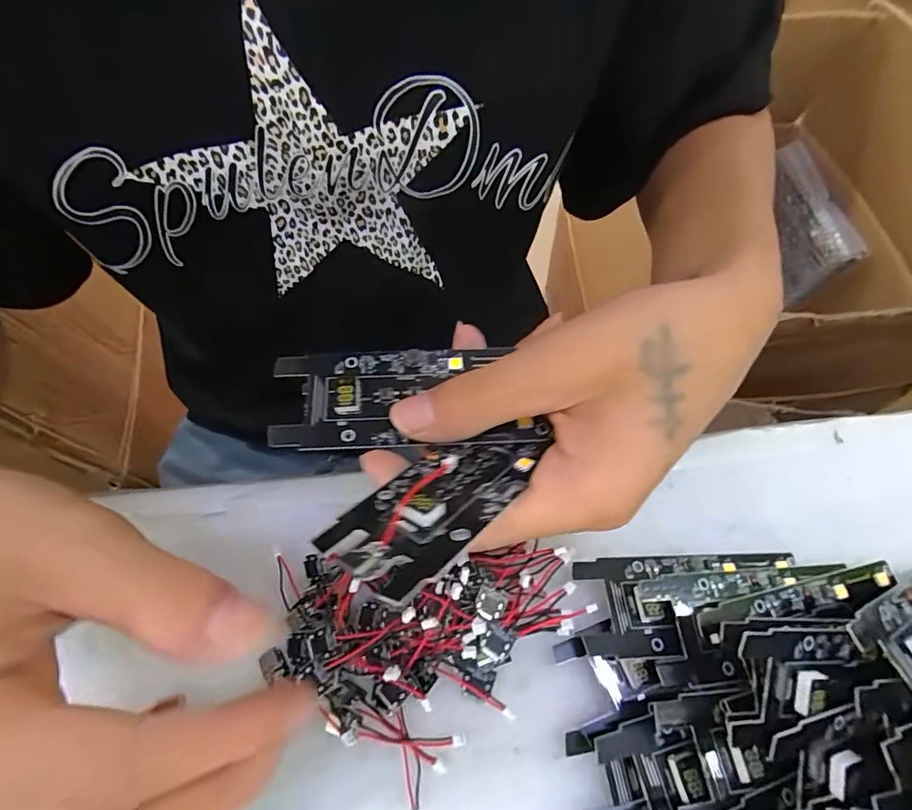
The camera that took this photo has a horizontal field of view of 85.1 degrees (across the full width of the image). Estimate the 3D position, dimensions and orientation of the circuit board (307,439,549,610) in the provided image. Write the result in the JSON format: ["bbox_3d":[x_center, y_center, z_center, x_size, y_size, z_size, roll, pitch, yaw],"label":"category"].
[{"bbox_3d":[-0.005,0.026,0.155,0.038,0.007,0.078,18,35,31],"label":"circuit board"}]

